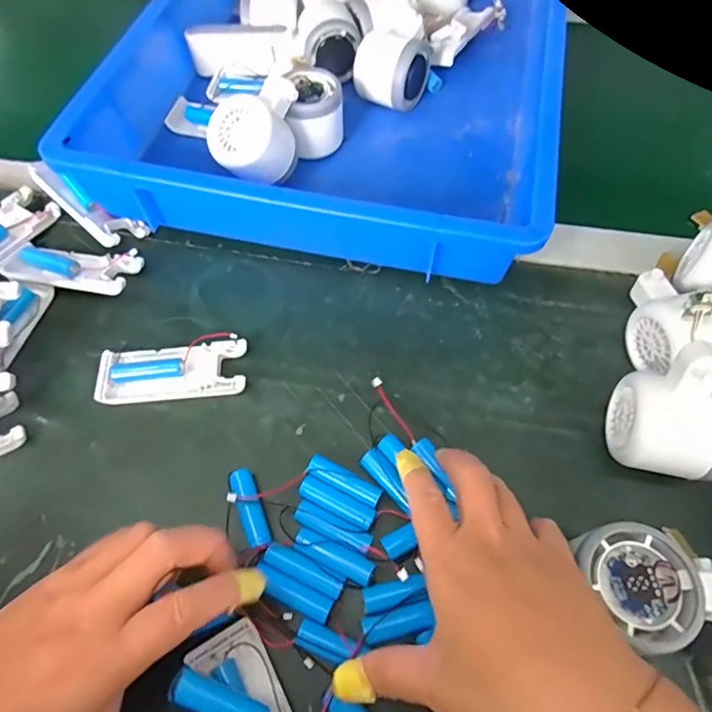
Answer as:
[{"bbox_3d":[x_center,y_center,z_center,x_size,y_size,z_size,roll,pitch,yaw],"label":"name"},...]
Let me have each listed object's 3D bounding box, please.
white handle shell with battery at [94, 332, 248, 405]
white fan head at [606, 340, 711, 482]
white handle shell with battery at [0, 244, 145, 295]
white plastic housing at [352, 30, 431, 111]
[{"bbox_3d":[-0.133,0.008,0.356,0.103,0.012,0.049,-4,63,0],"label":"white handle shell with battery"},{"bbox_3d":[0.190,0.037,0.290,0.054,0.079,0.063,12,64,8],"label":"white fan head"},{"bbox_3d":[-0.231,-0.071,0.394,0.104,0.024,0.040,6,64,5],"label":"white handle shell with battery"},{"bbox_3d":[0.036,-0.272,0.459,0.059,0.060,0.063,26,67,14],"label":"white plastic housing"}]

